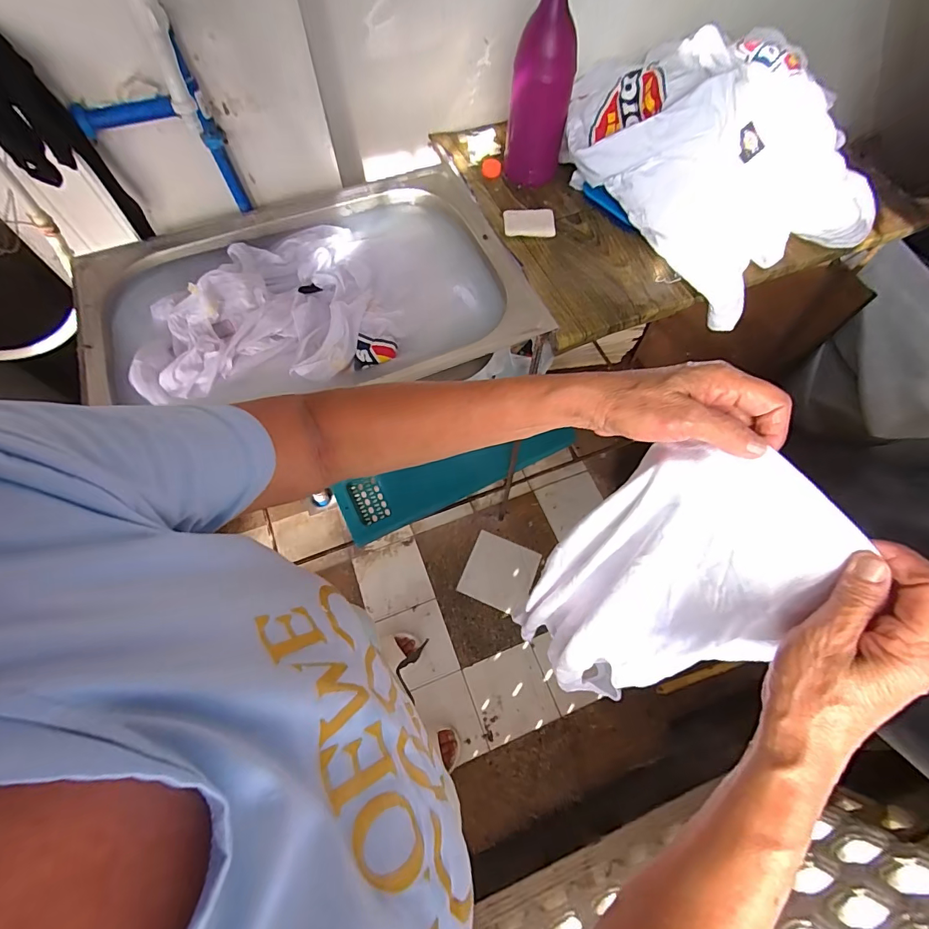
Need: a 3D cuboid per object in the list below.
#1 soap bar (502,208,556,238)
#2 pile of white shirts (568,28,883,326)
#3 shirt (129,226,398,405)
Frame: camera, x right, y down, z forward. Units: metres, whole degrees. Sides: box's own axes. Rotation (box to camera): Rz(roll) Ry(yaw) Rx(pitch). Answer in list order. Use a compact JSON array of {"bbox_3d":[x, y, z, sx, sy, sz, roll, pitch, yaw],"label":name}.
[{"bbox_3d":[0.102,-0.381,0.683,0.080,0.012,0.048,-3,65,-2],"label":"soap bar"},{"bbox_3d":[0.375,-0.450,0.638,0.373,0.173,0.390,-31,69,-14],"label":"pile of white shirts"},{"bbox_3d":[-0.285,-0.226,0.617,0.327,0.046,0.302,-21,67,-10],"label":"shirt"}]

